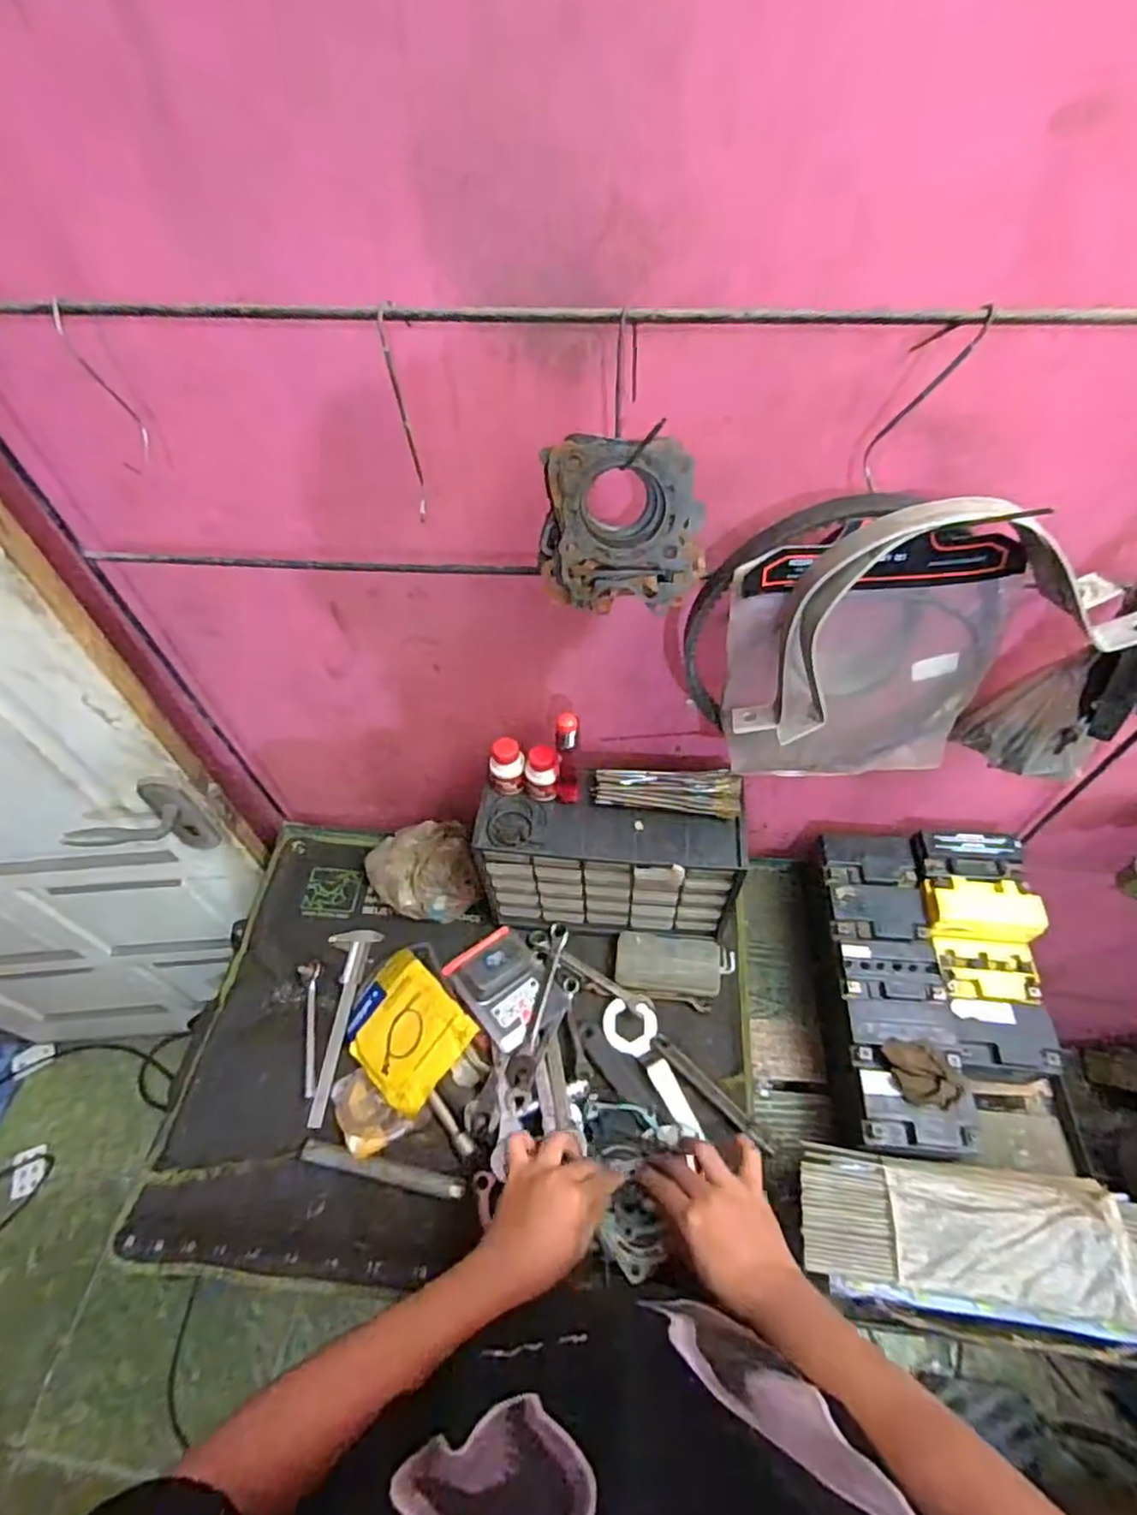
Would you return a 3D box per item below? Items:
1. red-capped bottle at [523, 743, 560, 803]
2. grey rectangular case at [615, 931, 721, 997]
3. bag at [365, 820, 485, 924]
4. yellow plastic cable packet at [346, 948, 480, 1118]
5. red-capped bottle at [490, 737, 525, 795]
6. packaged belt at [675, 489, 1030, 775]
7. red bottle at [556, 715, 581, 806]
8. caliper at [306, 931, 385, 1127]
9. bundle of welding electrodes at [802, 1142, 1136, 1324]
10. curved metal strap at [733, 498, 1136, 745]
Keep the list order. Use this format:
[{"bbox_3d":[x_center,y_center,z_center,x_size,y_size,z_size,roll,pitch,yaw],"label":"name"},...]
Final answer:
[{"bbox_3d":[-0.030,0.018,0.746,0.038,0.064,0.032,-6,53,-4],"label":"red-capped bottle"},{"bbox_3d":[0.126,0.261,0.841,0.129,0.019,0.068,6,53,5],"label":"grey rectangular case"},{"bbox_3d":[-0.196,0.155,0.900,0.145,0.081,0.127,-12,54,-8],"label":"bag"},{"bbox_3d":[-0.193,0.318,0.784,0.158,0.018,0.124,31,76,37],"label":"yellow plastic cable packet"},{"bbox_3d":[-0.069,0.011,0.752,0.039,0.067,0.032,-10,53,-7],"label":"red-capped bottle"},{"bbox_3d":[0.229,-0.086,0.568,0.243,0.256,0.069,-2,53,-1],"label":"packaged belt"},{"bbox_3d":[0.000,0.003,0.721,0.025,0.125,0.029,2,53,2],"label":"red bottle"},{"bbox_3d":[-0.288,0.324,0.822,0.065,0.010,0.230,2,53,2],"label":"caliper"},{"bbox_3d":[0.393,0.441,0.624,0.329,0.056,0.109,6,53,5],"label":"bundle of welding electrodes"},{"bbox_3d":[0.285,-0.100,0.505,0.273,0.226,0.074,2,53,2],"label":"curved metal strap"}]

